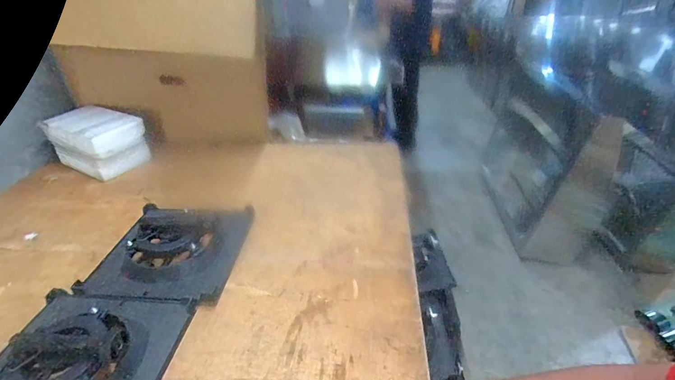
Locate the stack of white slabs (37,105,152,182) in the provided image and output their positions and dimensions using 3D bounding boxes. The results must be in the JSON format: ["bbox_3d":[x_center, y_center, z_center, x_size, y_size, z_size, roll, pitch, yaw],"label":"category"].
[{"bbox_3d":[-0.769,-0.160,1.143,0.258,0.170,0.184,15,37,23],"label":"stack of white slabs"}]

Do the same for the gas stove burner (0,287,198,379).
[{"bbox_3d":[-0.432,0.273,0.561,0.283,0.080,0.294,3,34,5],"label":"gas stove burner"}]

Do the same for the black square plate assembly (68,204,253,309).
[{"bbox_3d":[-0.370,0.113,0.798,0.287,0.087,0.286,2,34,4],"label":"black square plate assembly"}]

